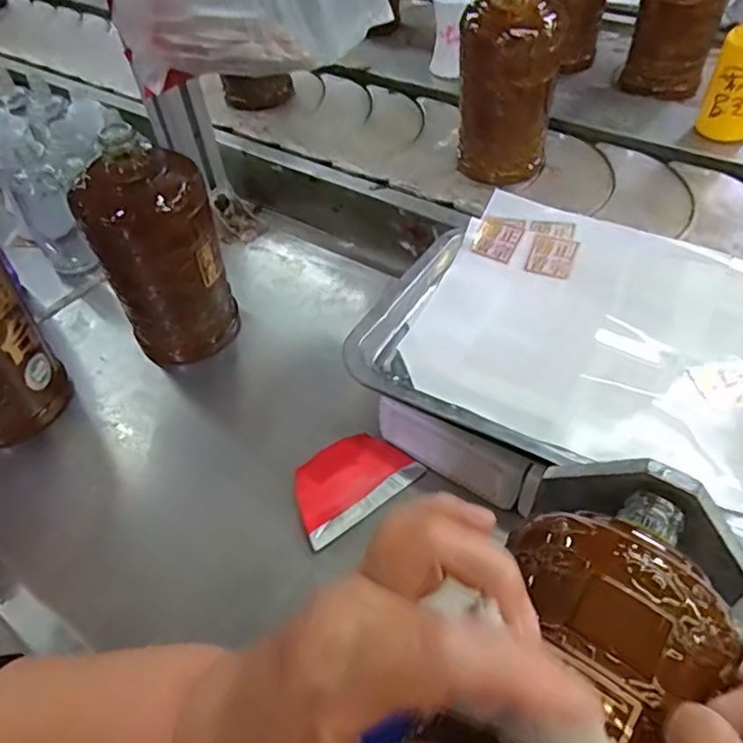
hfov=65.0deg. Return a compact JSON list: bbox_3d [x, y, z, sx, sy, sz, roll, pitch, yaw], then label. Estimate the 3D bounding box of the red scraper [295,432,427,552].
[{"bbox_3d":[-0.015,0.073,0.397,0.085,0.013,0.052,-32,55,-19],"label":"red scraper"}]

